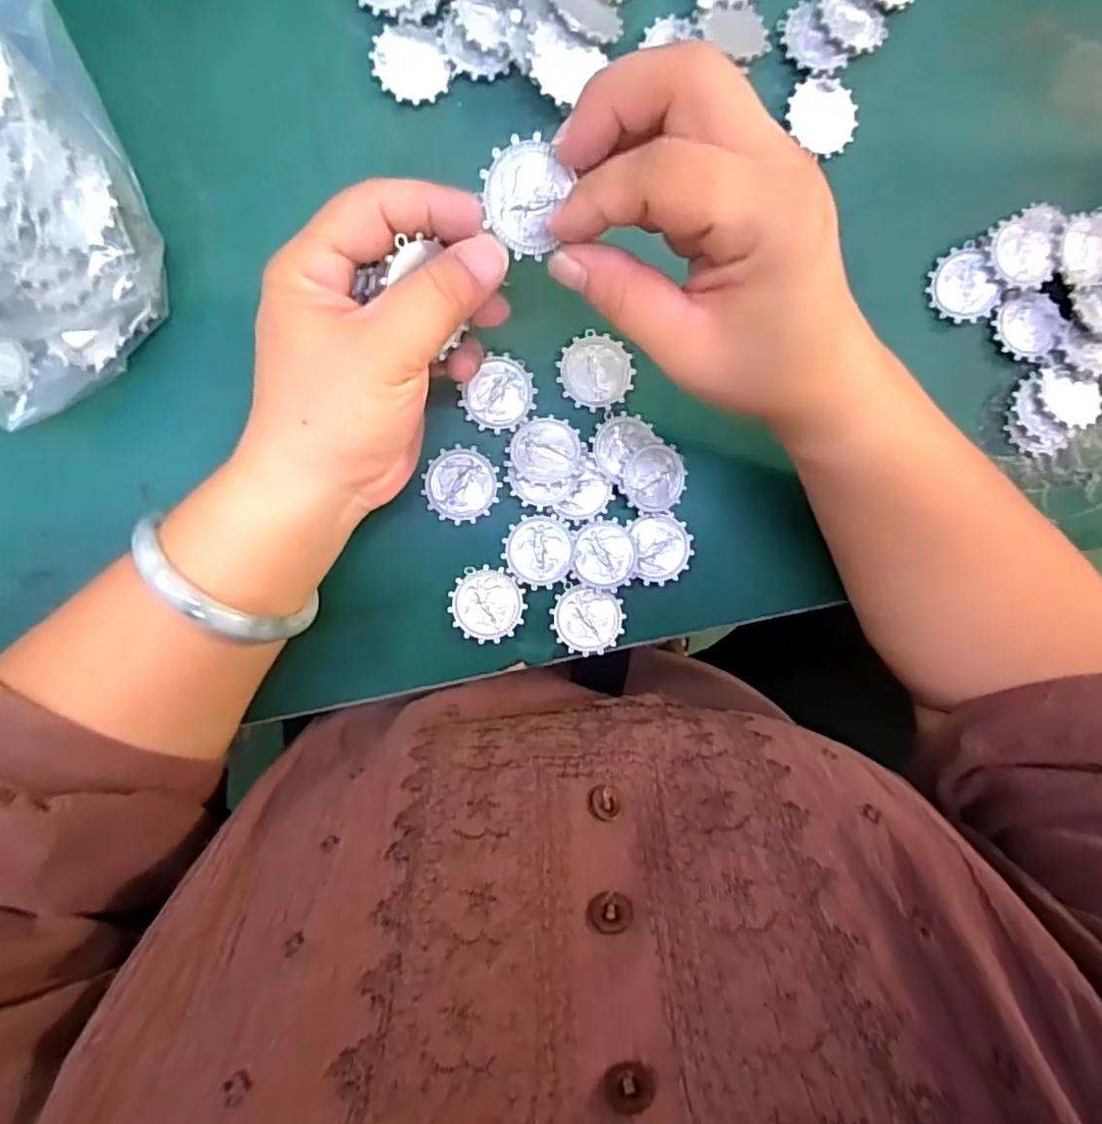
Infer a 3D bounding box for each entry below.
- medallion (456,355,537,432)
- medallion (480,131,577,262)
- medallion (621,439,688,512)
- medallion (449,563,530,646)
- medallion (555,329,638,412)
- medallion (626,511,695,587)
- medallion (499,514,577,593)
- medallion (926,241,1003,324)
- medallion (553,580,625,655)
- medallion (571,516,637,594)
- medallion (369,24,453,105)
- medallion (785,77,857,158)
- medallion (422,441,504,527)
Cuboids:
[{"bbox_3d":[-0.023,-0.075,0.280,0.030,0.004,0.034,41,91,-9],"label":"medallion"},{"bbox_3d":[-0.007,-0.117,0.204,0.029,0.004,0.032,-38,123,8],"label":"medallion"},{"bbox_3d":[0.048,-0.039,0.288,0.032,0.005,0.029,-31,98,-2],"label":"medallion"},{"bbox_3d":[-0.029,0.020,0.287,0.033,0.004,0.033,-1,96,-6],"label":"medallion"},{"bbox_3d":[0.020,-0.085,0.283,0.031,0.004,0.033,-44,99,0],"label":"medallion"},{"bbox_3d":[0.052,-0.006,0.292,0.028,0.004,0.032,-4,96,-6],"label":"medallion"},{"bbox_3d":[-0.005,-0.005,0.288,0.031,0.004,0.032,0,96,-6],"label":"medallion"},{"bbox_3d":[0.194,-0.130,0.297,0.028,0.004,0.034,-22,92,15],"label":"medallion"},{"bbox_3d":[0.018,0.027,0.292,0.033,0.004,0.030,13,95,-7],"label":"medallion"},{"bbox_3d":[0.024,-0.003,0.291,0.029,0.005,0.033,-1,96,-6],"label":"medallion"},{"bbox_3d":[-0.059,-0.209,0.265,0.033,0.004,0.028,12,95,-7],"label":"medallion"},{"bbox_3d":[0.124,-0.202,0.284,0.032,0.004,0.028,15,94,-7],"label":"medallion"},{"bbox_3d":[-0.040,-0.034,0.280,0.032,0.004,0.032,0,96,-6],"label":"medallion"}]

